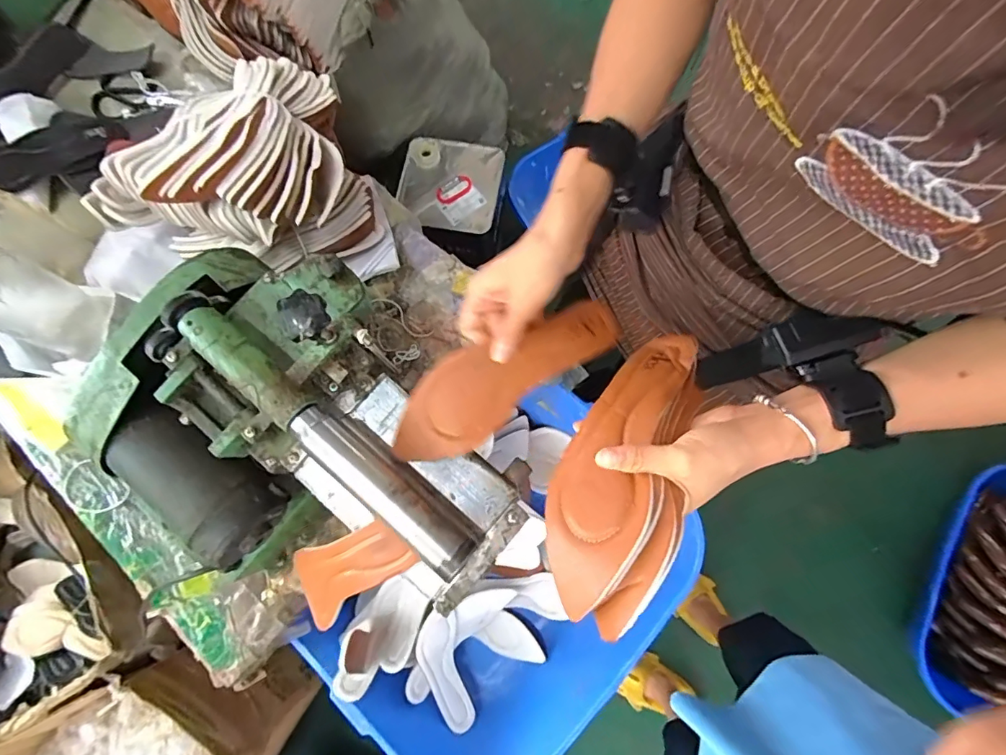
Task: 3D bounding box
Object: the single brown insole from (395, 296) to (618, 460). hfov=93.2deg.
[{"bbox_3d":[0.004,-0.003,0.416,0.222,0.026,0.071,-31,77,-8],"label":"single brown insole"}]

